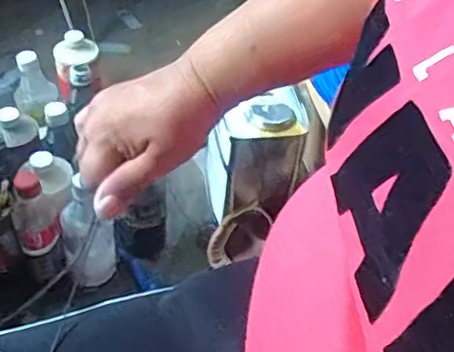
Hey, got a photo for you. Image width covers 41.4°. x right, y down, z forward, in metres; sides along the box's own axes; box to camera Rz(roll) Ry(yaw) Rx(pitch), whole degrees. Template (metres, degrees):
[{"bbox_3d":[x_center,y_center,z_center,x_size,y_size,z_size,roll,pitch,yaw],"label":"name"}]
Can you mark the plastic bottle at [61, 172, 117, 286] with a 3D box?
[{"bbox_3d":[-0.181,0.082,0.790,0.063,0.162,0.052,-12,48,-17],"label":"plastic bottle"}]

